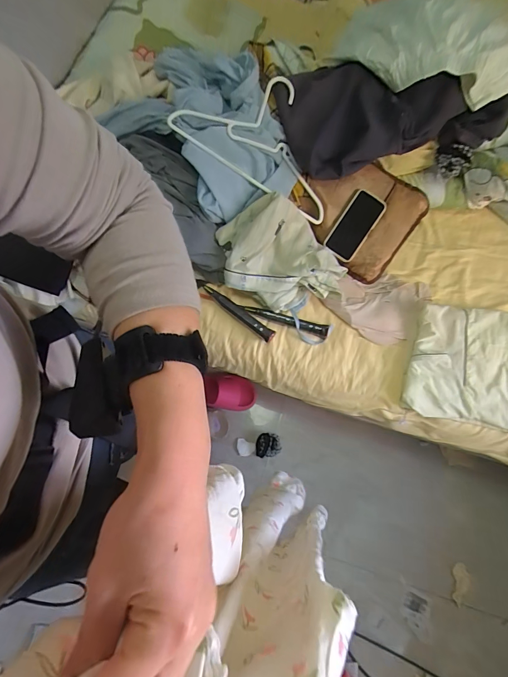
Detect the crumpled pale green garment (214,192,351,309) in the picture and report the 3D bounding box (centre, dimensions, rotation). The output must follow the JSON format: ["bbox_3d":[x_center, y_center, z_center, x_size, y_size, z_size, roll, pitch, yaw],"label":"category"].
[{"bbox_3d":[0.050,-0.183,0.779,0.233,0.118,0.240,-27,76,-6],"label":"crumpled pale green garment"}]

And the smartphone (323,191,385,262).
[{"bbox_3d":[0.242,-0.272,0.814,0.081,0.016,0.169,34,85,5],"label":"smartphone"}]

